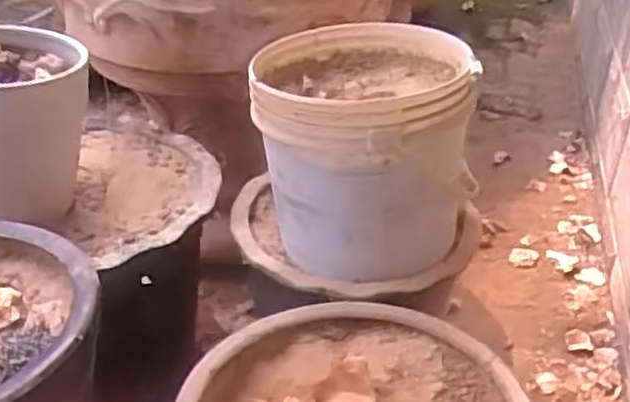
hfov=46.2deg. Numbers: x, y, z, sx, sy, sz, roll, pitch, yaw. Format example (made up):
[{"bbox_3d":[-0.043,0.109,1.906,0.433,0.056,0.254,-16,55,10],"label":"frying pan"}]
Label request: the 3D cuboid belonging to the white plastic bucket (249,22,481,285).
[{"bbox_3d":[0.057,-0.062,0.882,0.231,0.223,0.244,2,31,-1],"label":"white plastic bucket"}]

